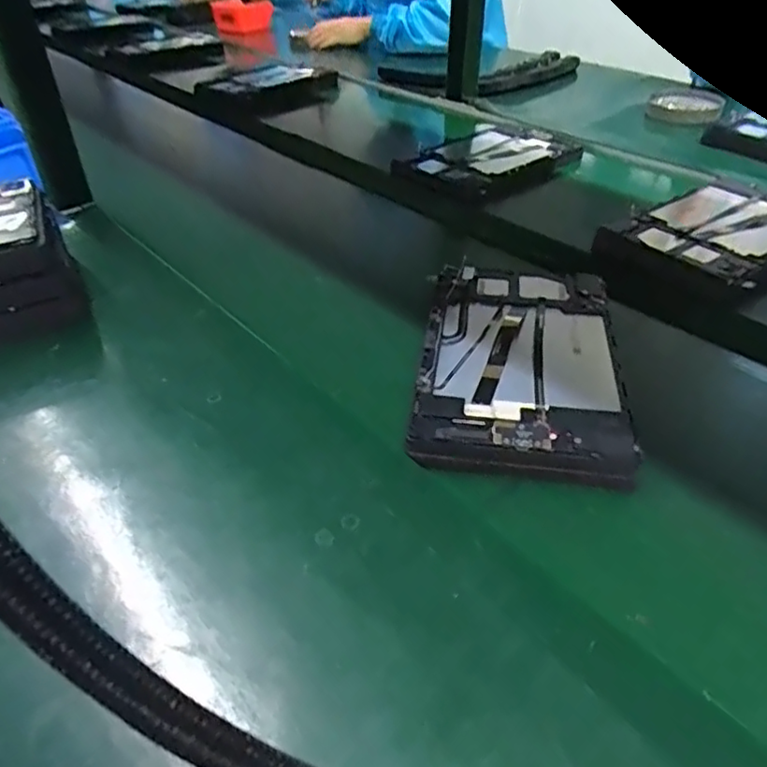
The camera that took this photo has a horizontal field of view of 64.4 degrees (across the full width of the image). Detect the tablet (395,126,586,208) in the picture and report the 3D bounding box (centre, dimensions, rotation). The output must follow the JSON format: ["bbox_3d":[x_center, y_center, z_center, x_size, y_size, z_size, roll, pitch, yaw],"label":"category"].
[{"bbox_3d":[0.145,-0.316,0.866,0.234,0.032,0.159,-34,53,-27],"label":"tablet"}]

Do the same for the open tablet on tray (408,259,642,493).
[{"bbox_3d":[0.109,-0.019,0.494,0.148,0.031,0.242,4,40,8],"label":"open tablet on tray"}]

